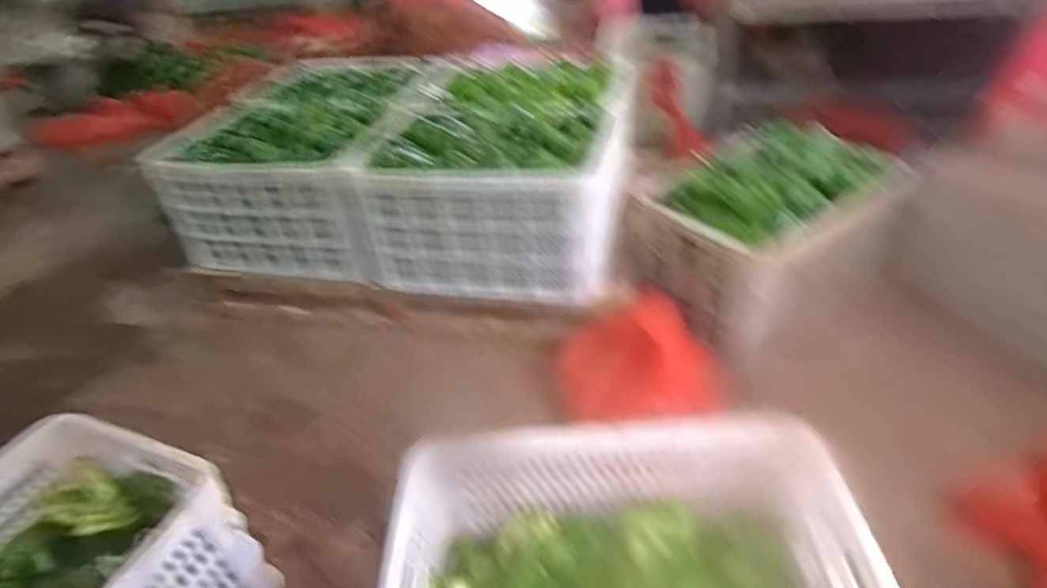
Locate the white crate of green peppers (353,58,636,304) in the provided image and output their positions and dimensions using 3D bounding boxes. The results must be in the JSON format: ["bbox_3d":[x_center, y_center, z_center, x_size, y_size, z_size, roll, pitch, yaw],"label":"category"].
[{"bbox_3d":[-0.029,-0.306,1.476,0.506,0.298,0.640,4,38,14],"label":"white crate of green peppers"}]

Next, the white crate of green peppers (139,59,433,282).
[{"bbox_3d":[-0.518,-0.373,1.633,0.510,0.293,0.708,3,38,12],"label":"white crate of green peppers"}]

